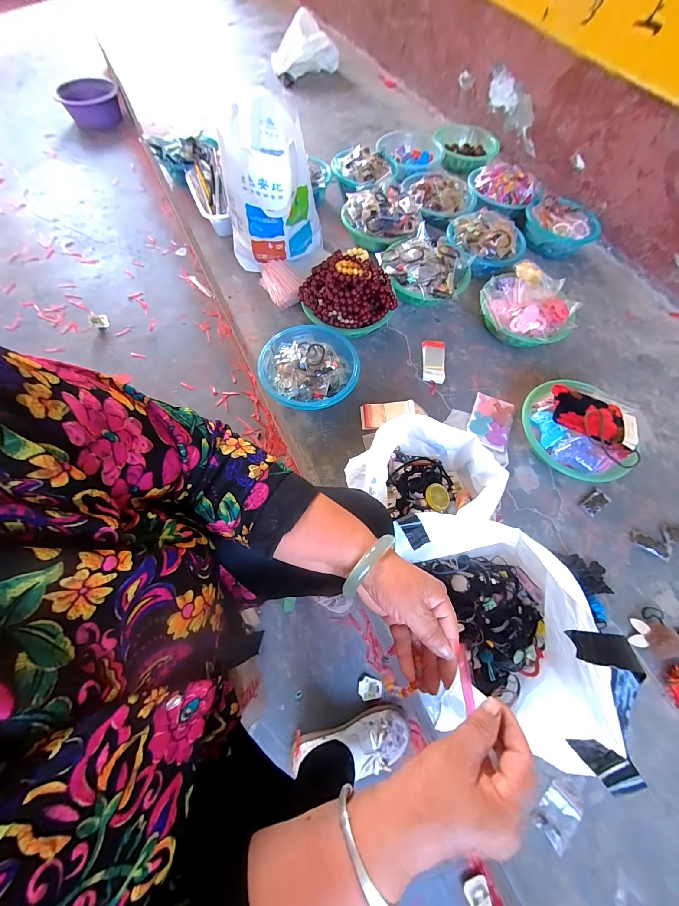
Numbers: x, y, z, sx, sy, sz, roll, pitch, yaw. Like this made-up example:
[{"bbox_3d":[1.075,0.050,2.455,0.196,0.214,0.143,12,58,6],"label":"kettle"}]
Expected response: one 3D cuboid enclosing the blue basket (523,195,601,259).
[{"bbox_3d":[0.679,-0.698,0.988,0.180,0.077,0.215,-42,75,-18],"label":"blue basket"}]

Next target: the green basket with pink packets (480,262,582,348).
[{"bbox_3d":[0.485,-0.375,0.833,0.235,0.106,0.226,31,69,9],"label":"green basket with pink packets"}]

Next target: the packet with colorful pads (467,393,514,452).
[{"bbox_3d":[0.358,-0.075,0.749,0.089,0.010,0.142,22,68,6],"label":"packet with colorful pads"}]

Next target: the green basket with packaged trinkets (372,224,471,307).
[{"bbox_3d":[0.228,-0.492,0.875,0.205,0.104,0.222,1,67,-3],"label":"green basket with packaged trinkets"}]

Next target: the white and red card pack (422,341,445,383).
[{"bbox_3d":[0.242,-0.236,0.812,0.056,0.011,0.131,6,67,-1],"label":"white and red card pack"}]

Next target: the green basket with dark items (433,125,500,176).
[{"bbox_3d":[0.467,-1.139,1.178,0.237,0.057,0.256,12,66,3],"label":"green basket with dark items"}]

